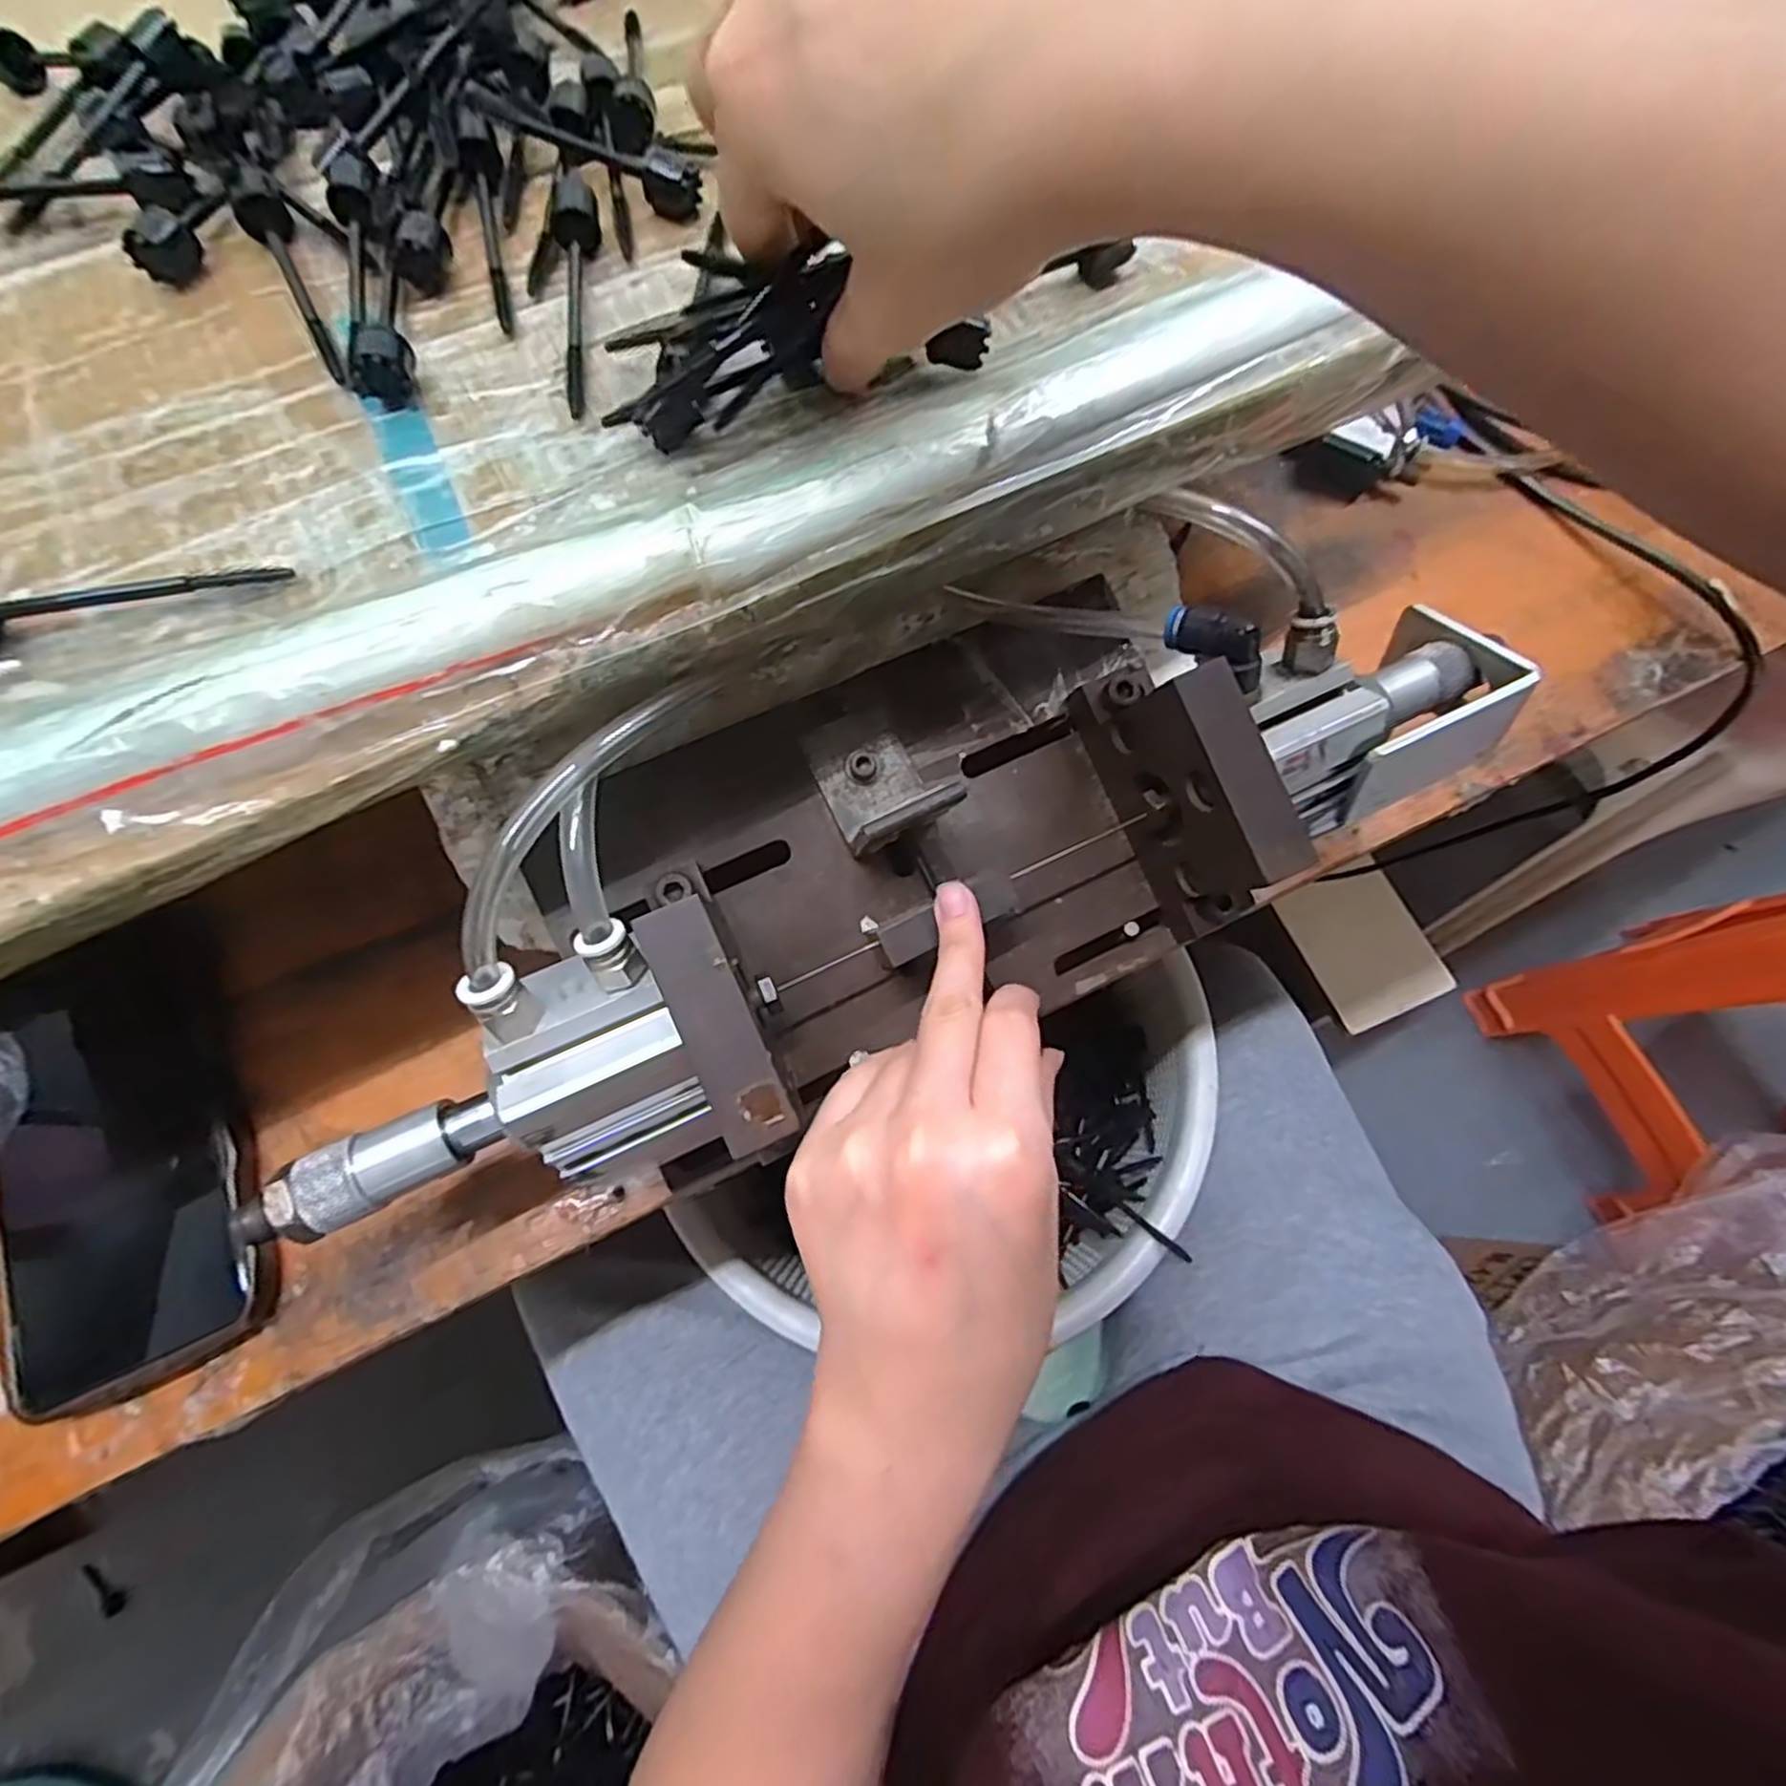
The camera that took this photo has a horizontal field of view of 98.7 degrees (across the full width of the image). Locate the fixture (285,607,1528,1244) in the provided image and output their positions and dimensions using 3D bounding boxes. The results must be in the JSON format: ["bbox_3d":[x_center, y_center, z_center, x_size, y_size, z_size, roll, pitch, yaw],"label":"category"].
[{"bbox_3d":[0.012,-0.018,0.261,0.423,0.099,0.128,-24,71,-14],"label":"fixture"}]

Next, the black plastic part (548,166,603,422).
[{"bbox_3d":[-0.099,-0.192,0.242,0.014,0.015,0.091,-8,69,-4],"label":"black plastic part"}]

